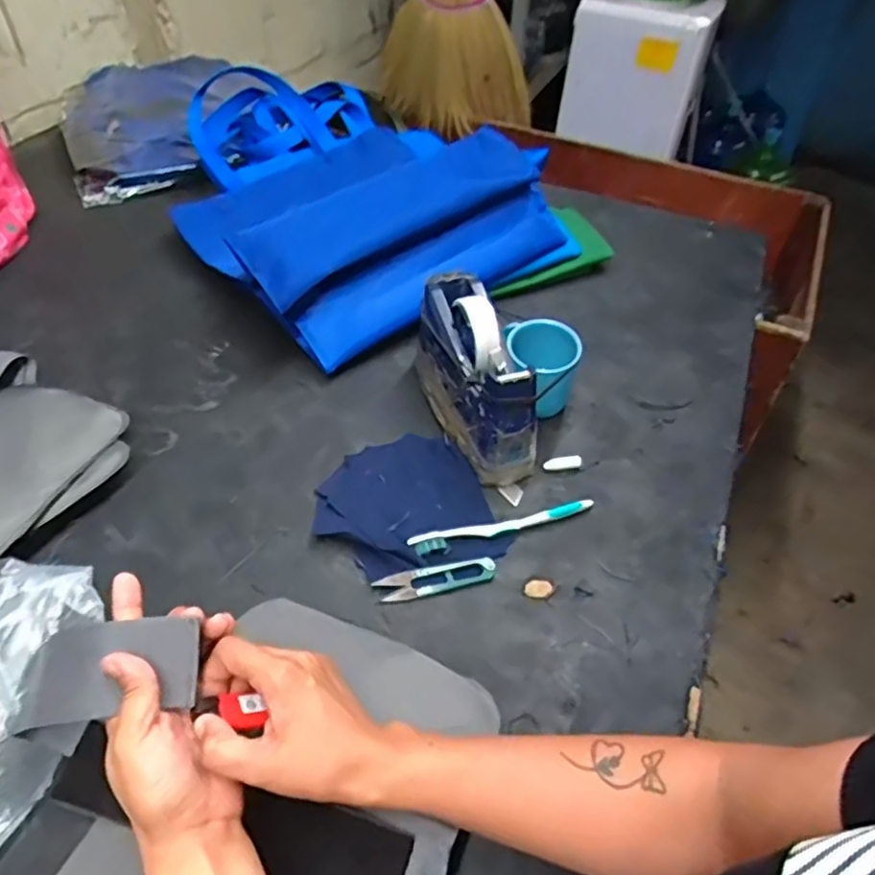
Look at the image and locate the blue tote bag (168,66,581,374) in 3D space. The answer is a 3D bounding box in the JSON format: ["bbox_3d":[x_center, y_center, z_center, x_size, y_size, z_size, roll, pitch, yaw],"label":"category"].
[{"bbox_3d":[-0.137,-0.349,0.890,0.411,0.134,0.543,-26,54,-26],"label":"blue tote bag"}]

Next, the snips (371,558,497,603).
[{"bbox_3d":[0.000,0.121,0.552,0.102,0.007,0.022,-9,48,-13],"label":"snips"}]

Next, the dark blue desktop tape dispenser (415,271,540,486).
[{"bbox_3d":[0.037,-0.066,0.650,0.066,0.120,0.196,-13,49,-17],"label":"dark blue desktop tape dispenser"}]

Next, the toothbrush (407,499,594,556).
[{"bbox_3d":[0.061,0.080,0.590,0.176,0.011,0.017,-11,49,-15],"label":"toothbrush"}]

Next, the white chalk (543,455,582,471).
[{"bbox_3d":[0.125,0.026,0.648,0.037,0.010,0.009,-8,47,6],"label":"white chalk"}]

